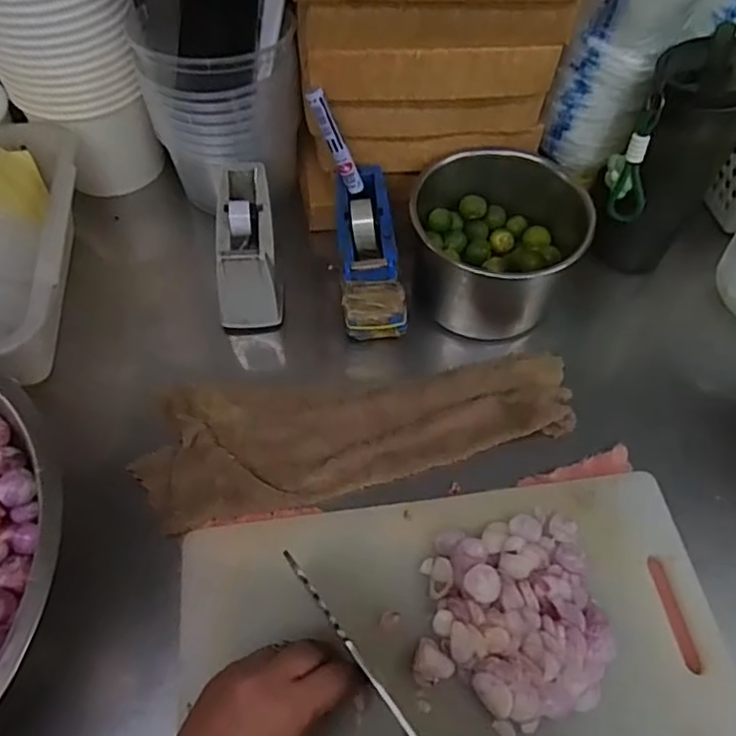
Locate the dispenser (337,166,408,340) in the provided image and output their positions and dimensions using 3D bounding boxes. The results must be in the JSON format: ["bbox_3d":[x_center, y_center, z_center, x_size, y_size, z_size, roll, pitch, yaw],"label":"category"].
[{"bbox_3d":[0.002,-0.105,0.562,0.056,0.091,0.124,-2,58,-3],"label":"dispenser"}]

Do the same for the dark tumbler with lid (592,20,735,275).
[{"bbox_3d":[0.261,-0.176,0.540,0.075,0.211,0.081,1,58,-1],"label":"dark tumbler with lid"}]

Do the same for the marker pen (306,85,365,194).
[{"bbox_3d":[-0.027,-0.191,0.520,0.011,0.097,0.013,3,54,28],"label":"marker pen"}]

